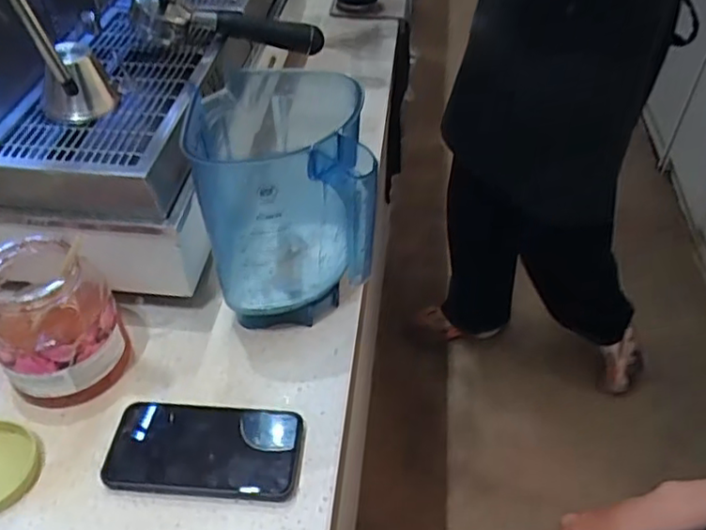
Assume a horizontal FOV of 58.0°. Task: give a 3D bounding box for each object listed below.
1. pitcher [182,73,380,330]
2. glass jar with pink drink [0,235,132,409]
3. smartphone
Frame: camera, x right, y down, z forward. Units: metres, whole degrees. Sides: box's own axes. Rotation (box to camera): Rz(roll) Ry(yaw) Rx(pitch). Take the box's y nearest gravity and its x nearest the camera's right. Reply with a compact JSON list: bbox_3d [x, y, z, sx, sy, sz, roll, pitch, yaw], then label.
[{"bbox_3d":[-0.065,-0.049,0.615,0.152,0.234,0.162,-1,44,-2],"label":"pitcher"},{"bbox_3d":[-0.267,0.051,0.568,0.105,0.134,0.088,-24,49,-25],"label":"glass jar with pink drink"},{"bbox_3d":[-0.126,0.157,0.546,0.161,0.018,0.081,4,43,2],"label":"smartphone"}]

